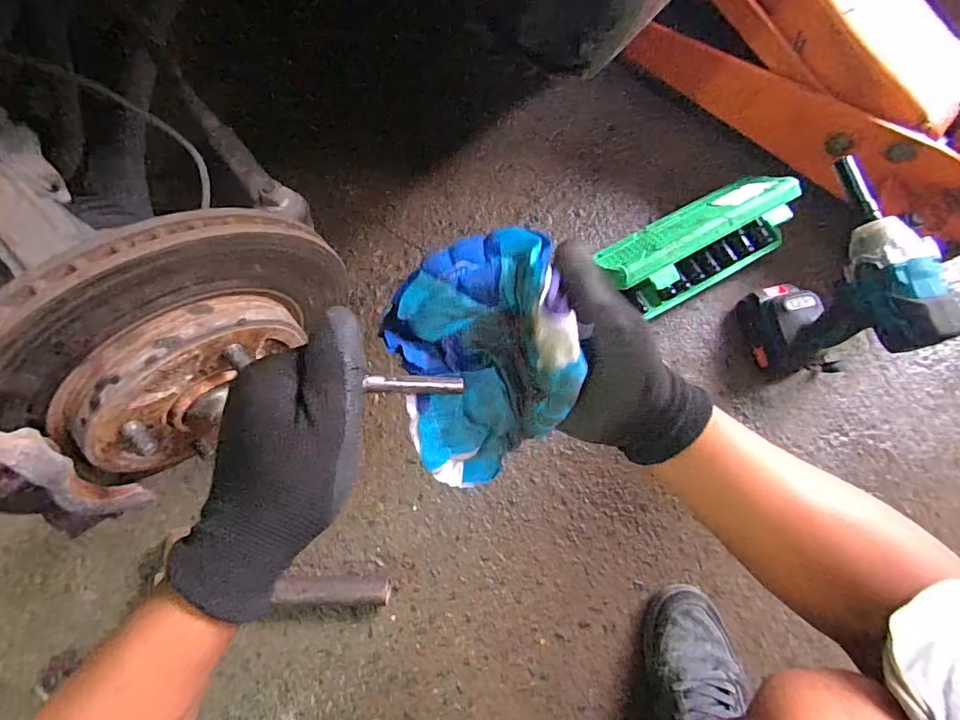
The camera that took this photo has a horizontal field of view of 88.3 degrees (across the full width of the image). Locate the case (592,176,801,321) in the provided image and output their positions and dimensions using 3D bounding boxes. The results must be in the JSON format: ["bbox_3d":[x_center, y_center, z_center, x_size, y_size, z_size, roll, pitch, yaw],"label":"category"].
[{"bbox_3d":[0.280,-0.151,0.660,0.274,0.107,0.109,-28,78,-8],"label":"case"}]

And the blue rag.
[{"bbox_3d":[-0.002,0.003,0.281,0.094,0.107,0.116,-18,77,-6],"label":"blue rag"}]

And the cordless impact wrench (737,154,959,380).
[{"bbox_3d":[0.394,-0.086,0.581,0.074,0.235,0.202,-19,77,-6],"label":"cordless impact wrench"}]

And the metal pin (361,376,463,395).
[{"bbox_3d":[-0.033,0.013,0.259,0.050,0.006,0.009,2,75,-16],"label":"metal pin"}]

